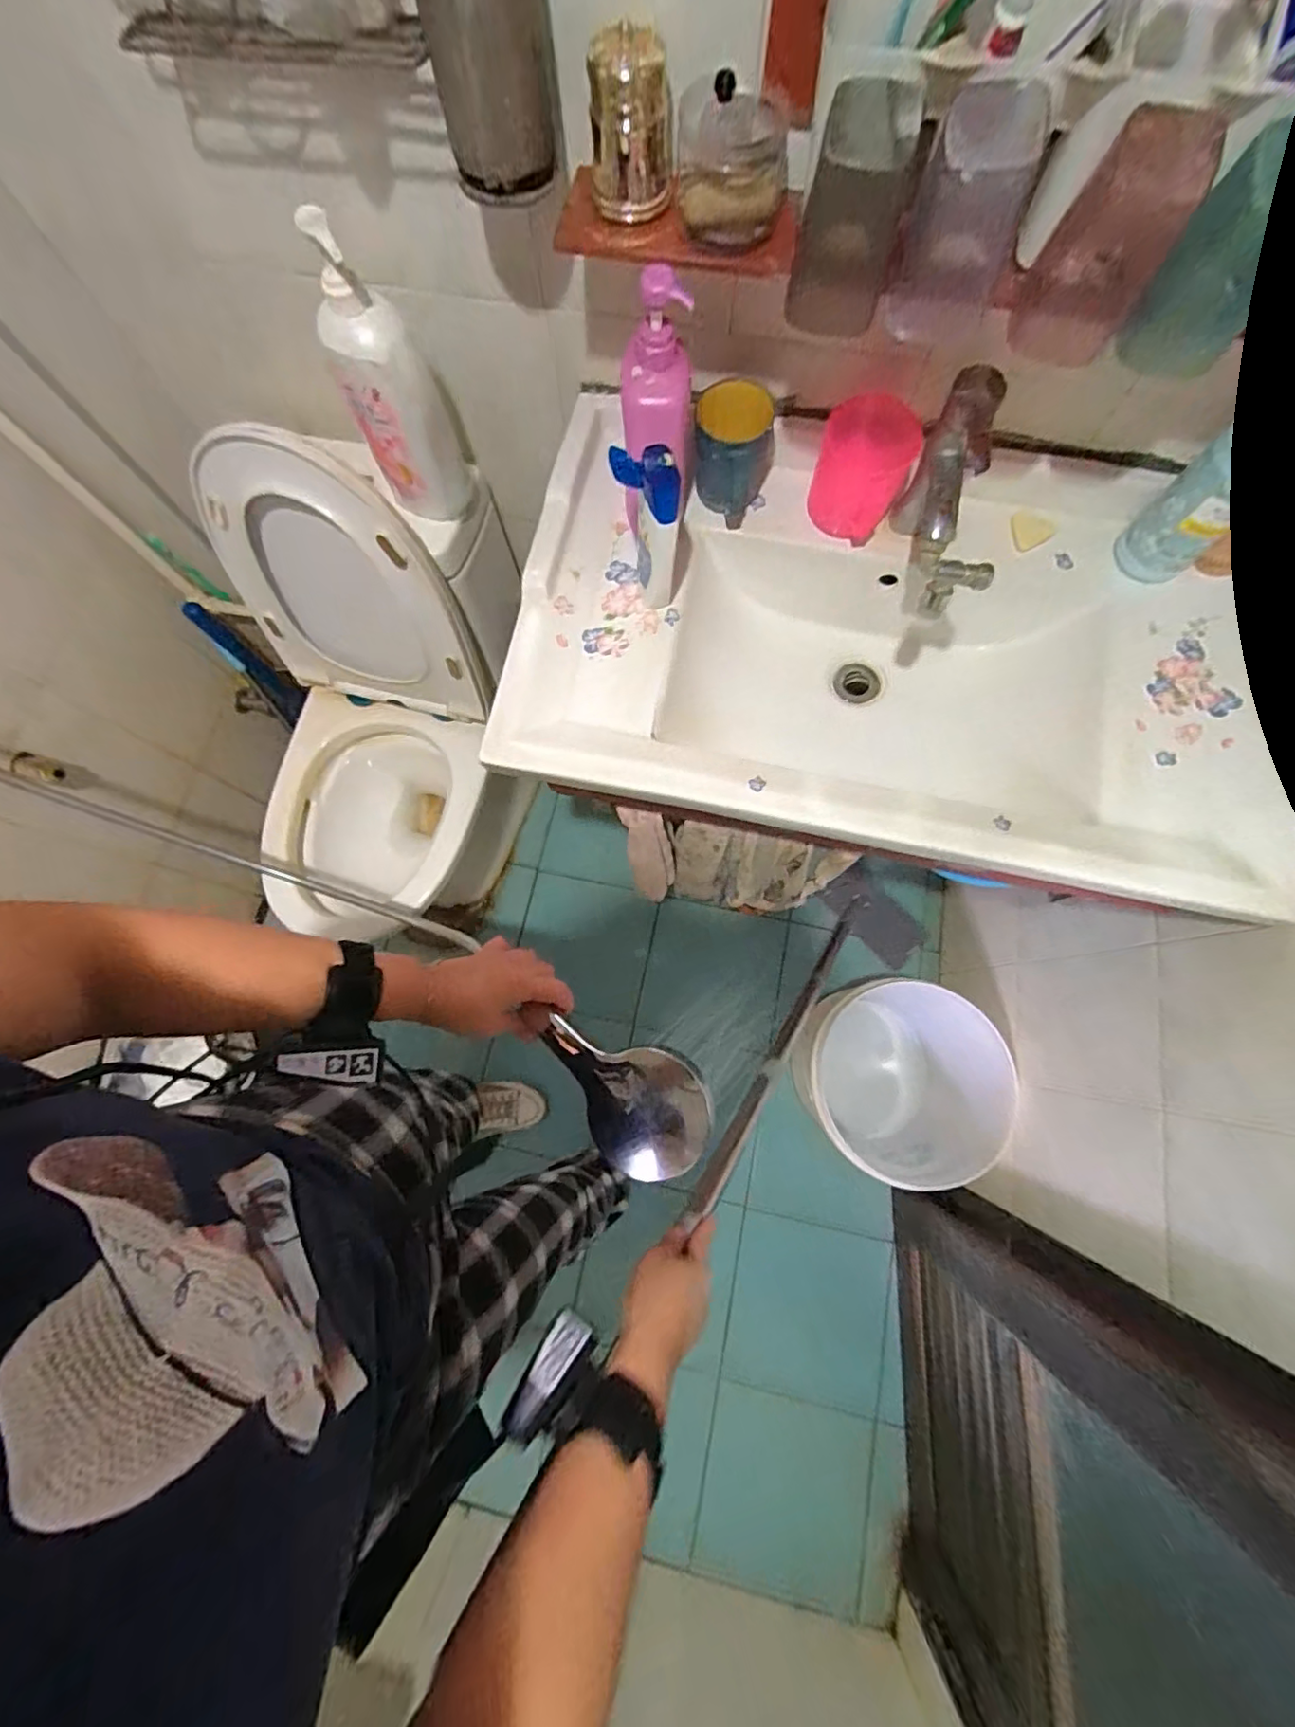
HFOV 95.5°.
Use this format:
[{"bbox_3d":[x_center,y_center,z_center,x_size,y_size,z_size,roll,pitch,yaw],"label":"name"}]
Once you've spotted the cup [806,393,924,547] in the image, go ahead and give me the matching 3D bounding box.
[{"bbox_3d":[0.233,-0.429,0.643,0.095,0.099,0.089,0,76,2],"label":"cup"}]

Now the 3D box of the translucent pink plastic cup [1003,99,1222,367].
[{"bbox_3d":[0.312,-0.415,0.405,0.068,0.121,0.060,8,76,4],"label":"translucent pink plastic cup"}]

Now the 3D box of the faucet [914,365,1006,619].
[{"bbox_3d":[0.295,-0.338,0.580,0.048,0.130,0.201,5,89,3],"label":"faucet"}]

